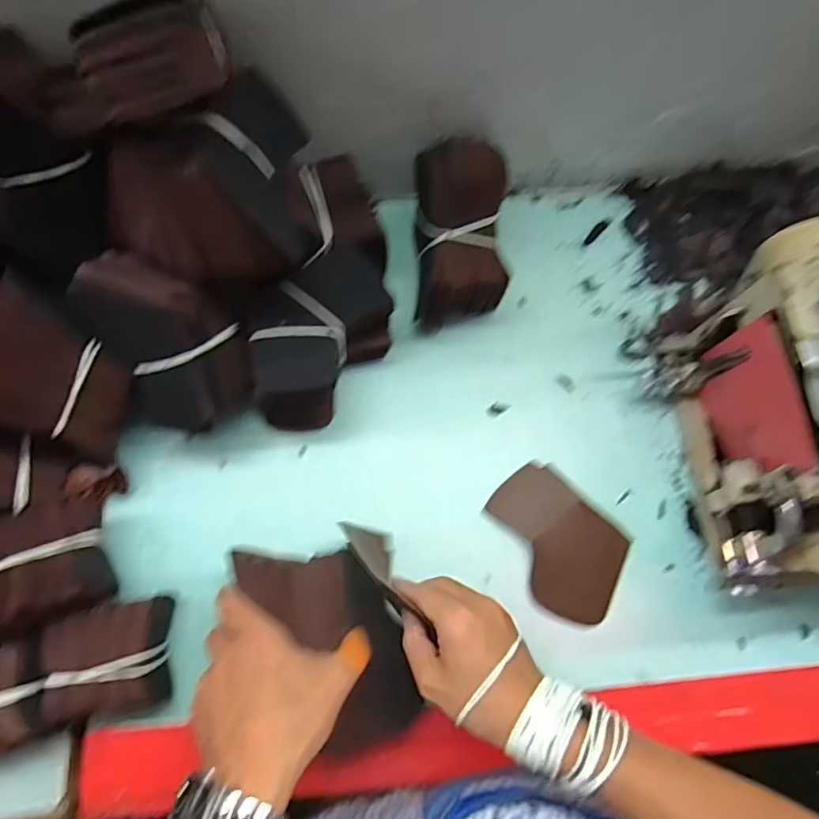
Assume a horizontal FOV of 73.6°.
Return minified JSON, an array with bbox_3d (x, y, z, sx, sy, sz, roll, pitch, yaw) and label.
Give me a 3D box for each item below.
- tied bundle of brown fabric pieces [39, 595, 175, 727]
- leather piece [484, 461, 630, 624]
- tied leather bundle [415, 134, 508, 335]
[{"bbox_3d":[-0.234,0.194,0.432,0.086,0.058,0.080,-6,74,-3],"label":"tied bundle of brown fabric pieces"},{"bbox_3d":[0.132,0.117,0.489,0.133,0.009,0.091,44,77,10],"label":"leather piece"},{"bbox_3d":[0.046,-0.159,0.511,0.079,0.116,0.142,-1,74,-2],"label":"tied leather bundle"}]

